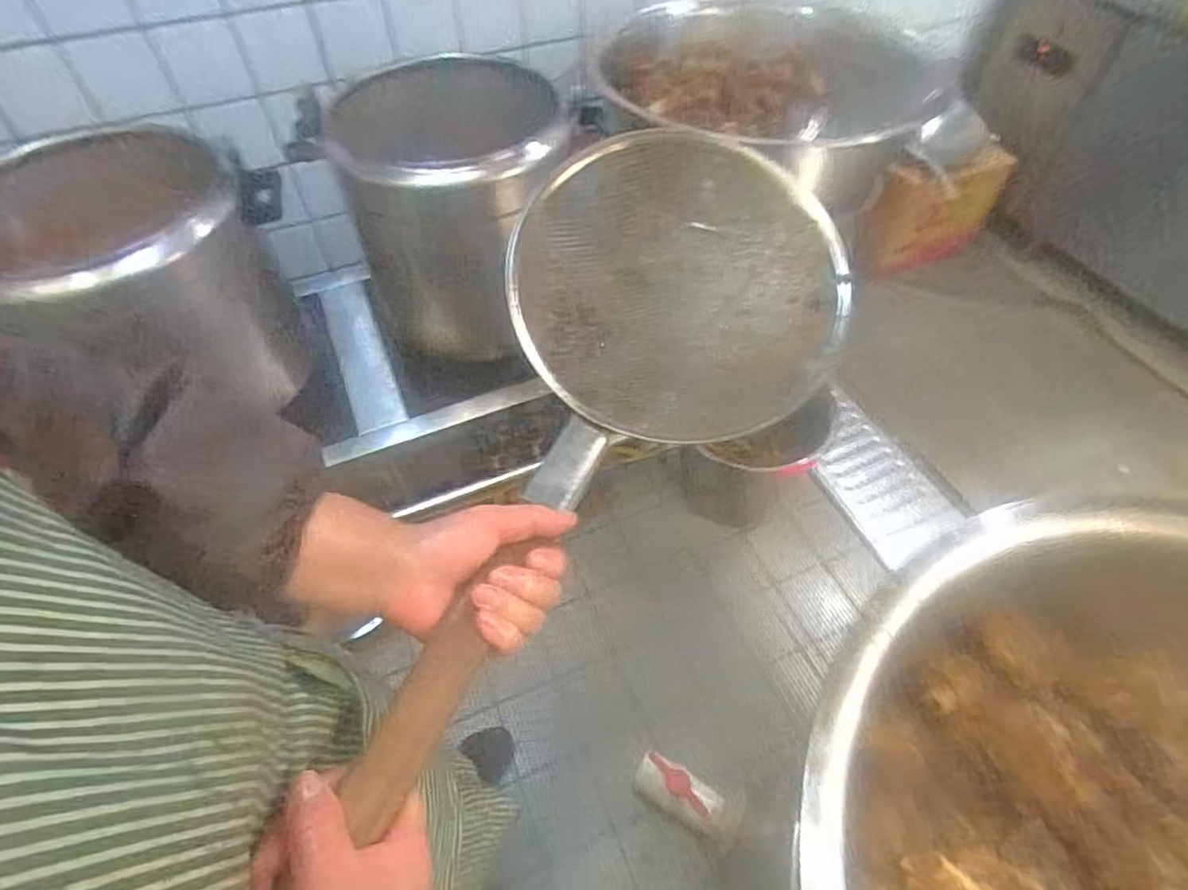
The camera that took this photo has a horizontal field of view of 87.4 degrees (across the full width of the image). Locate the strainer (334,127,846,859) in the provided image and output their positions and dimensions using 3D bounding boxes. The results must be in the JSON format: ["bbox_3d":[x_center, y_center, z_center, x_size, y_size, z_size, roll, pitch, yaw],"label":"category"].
[{"bbox_3d":[0.017,-0.003,0.498,0.268,0.177,0.574,20,62,15],"label":"strainer"}]

